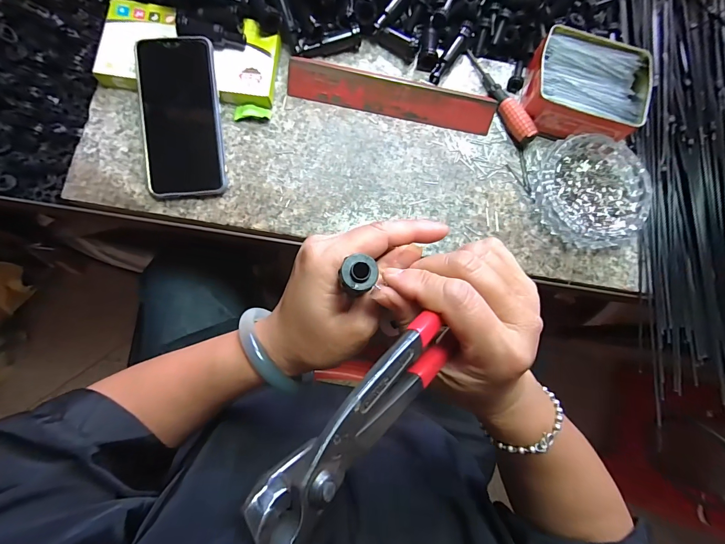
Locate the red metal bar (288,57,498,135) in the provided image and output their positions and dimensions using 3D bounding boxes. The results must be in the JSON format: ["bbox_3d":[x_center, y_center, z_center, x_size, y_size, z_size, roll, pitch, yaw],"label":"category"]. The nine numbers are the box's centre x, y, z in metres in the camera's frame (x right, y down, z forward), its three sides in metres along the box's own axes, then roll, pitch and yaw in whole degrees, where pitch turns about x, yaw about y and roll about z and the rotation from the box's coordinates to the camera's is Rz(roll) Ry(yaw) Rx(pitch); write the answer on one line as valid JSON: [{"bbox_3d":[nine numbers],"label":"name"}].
[{"bbox_3d":[0.034,-0.194,0.379,0.229,0.025,0.033,9,80,-4],"label":"red metal bar"}]

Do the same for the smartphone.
[{"bbox_3d":[-0.181,-0.155,0.345,0.075,0.010,0.157,-6,90,-2],"label":"smartphone"}]

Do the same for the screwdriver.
[{"bbox_3d":[0.156,-0.203,0.395,0.016,0.019,0.132,-21,71,-7],"label":"screwdriver"}]

